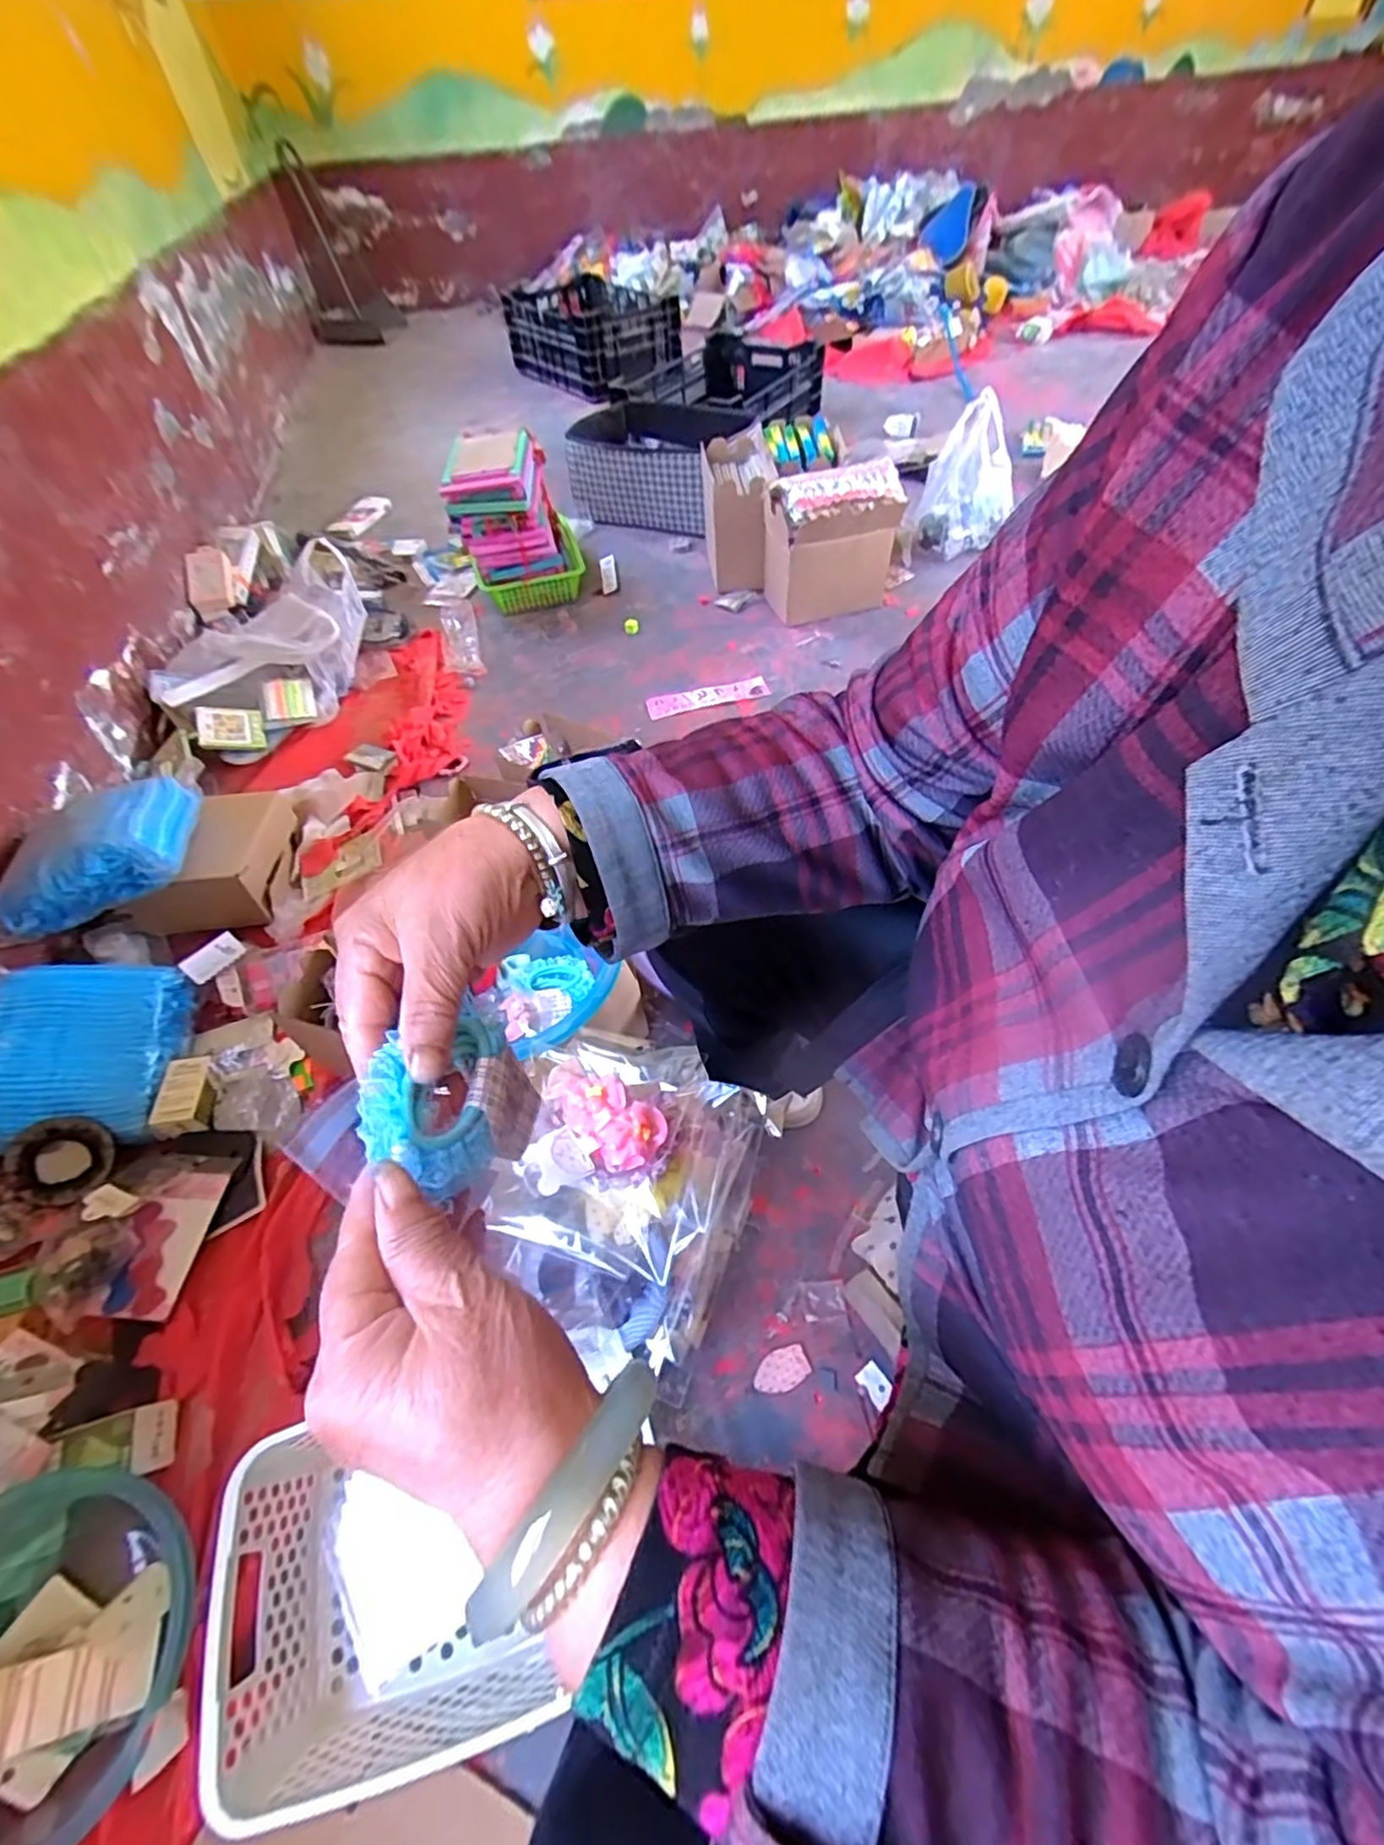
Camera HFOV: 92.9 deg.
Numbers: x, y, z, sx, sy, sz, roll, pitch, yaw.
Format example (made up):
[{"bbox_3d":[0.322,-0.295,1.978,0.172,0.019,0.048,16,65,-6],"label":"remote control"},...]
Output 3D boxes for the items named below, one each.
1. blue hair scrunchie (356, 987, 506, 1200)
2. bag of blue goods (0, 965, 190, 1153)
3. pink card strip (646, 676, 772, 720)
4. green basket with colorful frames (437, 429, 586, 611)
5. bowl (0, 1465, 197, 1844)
[{"bbox_3d":[-0.103,0.068,0.271,0.014,0.056,0.075,-31,30,35],"label":"blue hair scrunchie"},{"bbox_3d":[-0.732,0.151,0.782,0.185,0.079,0.207,-9,54,-3],"label":"bag of blue goods"},{"bbox_3d":[0.030,-0.434,1.262,0.232,0.011,0.054,-13,53,-8],"label":"pink card strip"},{"bbox_3d":[-0.400,-0.918,1.504,0.255,0.270,0.328,-10,53,-5],"label":"green basket with colorful frames"},{"bbox_3d":[-0.517,0.568,0.490,0.231,0.083,0.211,-1,52,2],"label":"bowl"}]

